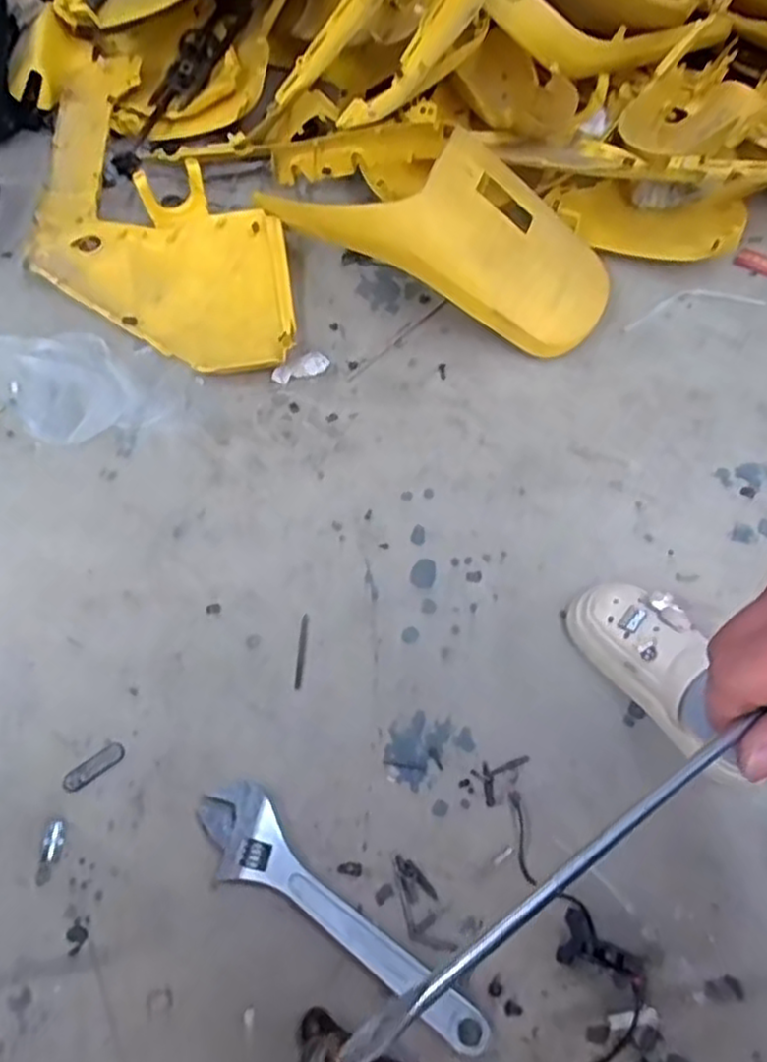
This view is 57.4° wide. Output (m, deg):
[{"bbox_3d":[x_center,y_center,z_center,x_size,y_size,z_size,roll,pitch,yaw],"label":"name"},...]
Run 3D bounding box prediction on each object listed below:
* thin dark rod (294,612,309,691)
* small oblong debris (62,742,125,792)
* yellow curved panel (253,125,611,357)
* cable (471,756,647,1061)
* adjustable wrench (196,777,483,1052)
[{"bbox_3d":[-0.100,0.147,0.858,0.010,0.004,0.094,2,60,1],"label":"thin dark rod"},{"bbox_3d":[-0.326,0.266,0.788,0.070,0.009,0.024,-33,65,-18],"label":"small oblong debris"},{"bbox_3d":[0.080,-0.480,1.105,0.574,0.195,0.233,19,60,9],"label":"yellow curved panel"},{"bbox_3d":[0.185,0.388,0.708,0.131,0.026,0.313,-5,60,-3],"label":"cable"},{"bbox_3d":[-0.048,0.385,0.706,0.347,0.026,0.077,34,65,18],"label":"adjustable wrench"}]

